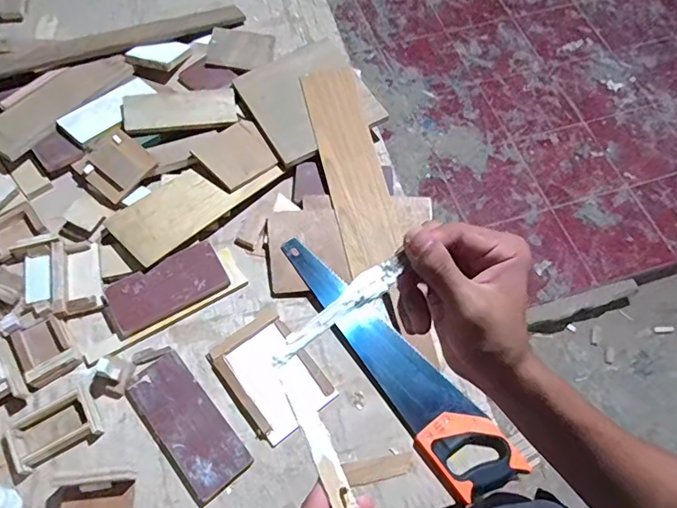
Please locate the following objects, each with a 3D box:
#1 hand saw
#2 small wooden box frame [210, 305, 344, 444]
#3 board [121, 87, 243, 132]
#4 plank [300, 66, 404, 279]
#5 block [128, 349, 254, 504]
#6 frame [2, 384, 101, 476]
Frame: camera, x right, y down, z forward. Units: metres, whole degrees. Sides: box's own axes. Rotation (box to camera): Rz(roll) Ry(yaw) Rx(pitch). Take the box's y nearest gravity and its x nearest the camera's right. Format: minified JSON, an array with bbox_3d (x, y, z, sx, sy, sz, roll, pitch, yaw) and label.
[{"bbox_3d":[0.083,0.163,0.814,0.102,0.039,0.502,-34,69,-17],"label":"hand saw"},{"bbox_3d":[-0.111,0.195,0.800,0.136,0.030,0.186,-35,69,-17],"label":"small wooden box frame"},{"bbox_3d":[-0.312,-0.288,0.978,0.217,0.015,0.073,-10,85,-15],"label":"board"},{"bbox_3d":[0.023,-0.181,0.946,0.108,0.013,0.435,-14,69,-2],"label":"plank"},{"bbox_3d":[-0.231,0.258,0.756,0.091,0.025,0.217,-36,69,-17],"label":"block"},{"bbox_3d":[-0.426,0.261,0.740,0.121,0.035,0.082,-29,67,-15],"label":"frame"}]

